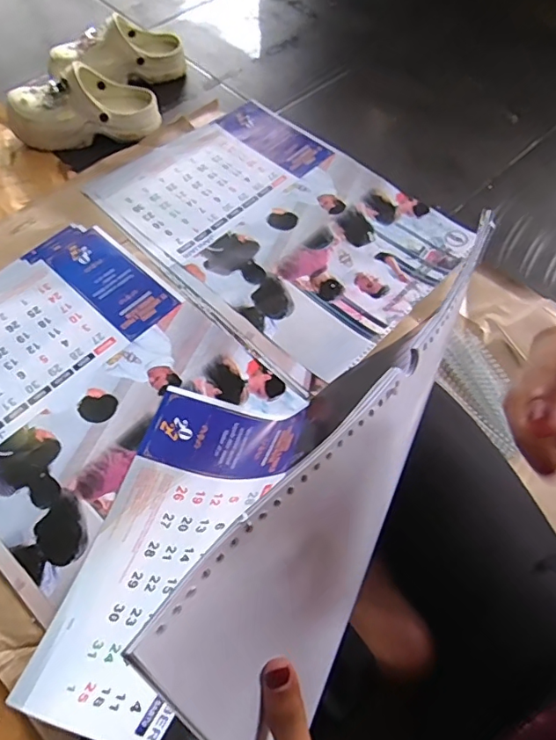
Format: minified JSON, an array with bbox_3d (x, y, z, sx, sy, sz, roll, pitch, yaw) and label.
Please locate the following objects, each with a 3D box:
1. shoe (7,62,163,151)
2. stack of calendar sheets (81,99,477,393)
[{"bbox_3d":[-0.345,-0.465,0.891,0.256,0.095,0.108,-14,63,-9],"label":"shoe"},{"bbox_3d":[-0.002,-0.257,0.835,0.542,0.014,0.393,41,68,19],"label":"stack of calendar sheets"}]

